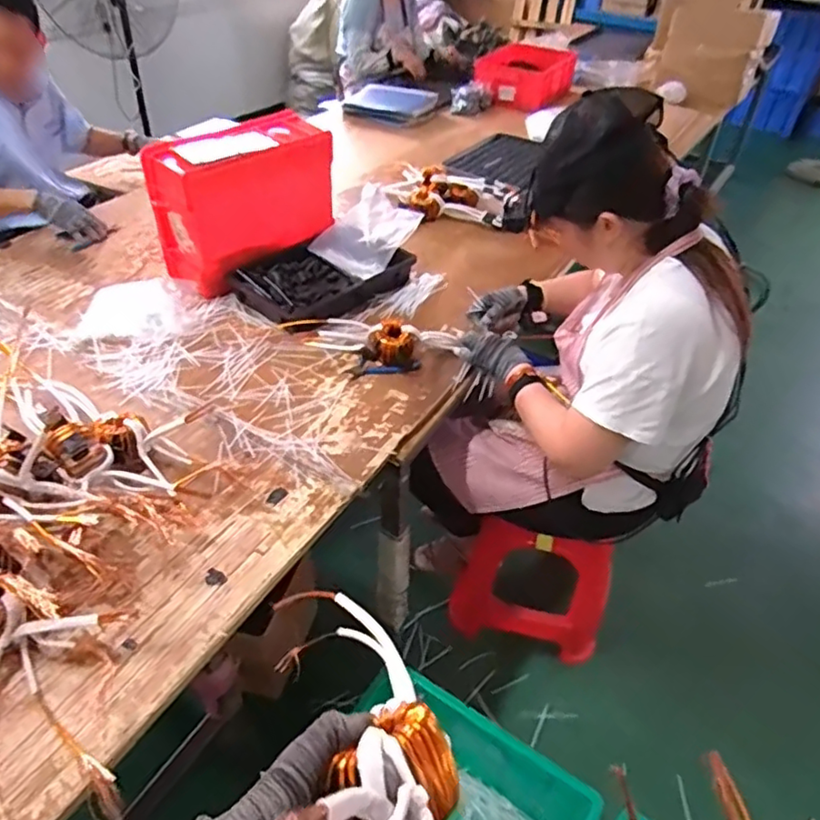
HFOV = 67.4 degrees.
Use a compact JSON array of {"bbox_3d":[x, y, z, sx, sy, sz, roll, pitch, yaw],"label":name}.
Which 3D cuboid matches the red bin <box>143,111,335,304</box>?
[{"bbox_3d":[-0.350,-0.485,1.362,0.148,0.287,0.401,28,48,27],"label":"red bin"}]

